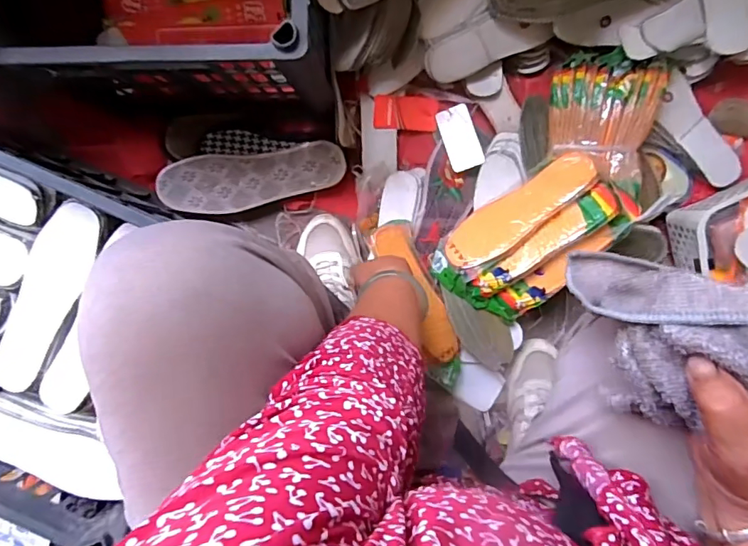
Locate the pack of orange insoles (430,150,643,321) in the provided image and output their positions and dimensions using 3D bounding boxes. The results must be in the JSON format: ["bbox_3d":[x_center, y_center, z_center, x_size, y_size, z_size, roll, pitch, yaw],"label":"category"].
[{"bbox_3d":[0.205,-0.044,0.640,0.246,0.071,0.146,-40,92,4],"label":"pack of orange insoles"}]

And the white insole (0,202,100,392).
[{"bbox_3d":[-0.364,0.025,0.534,0.064,0.019,0.220,28,95,-1],"label":"white insole"}]

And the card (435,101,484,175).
[{"bbox_3d":[0.121,-0.189,0.686,0.046,0.004,0.091,-18,83,11],"label":"card"}]

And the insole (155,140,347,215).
[{"bbox_3d":[-0.171,-0.131,0.688,0.257,0.012,0.078,-7,108,3],"label":"insole"}]

